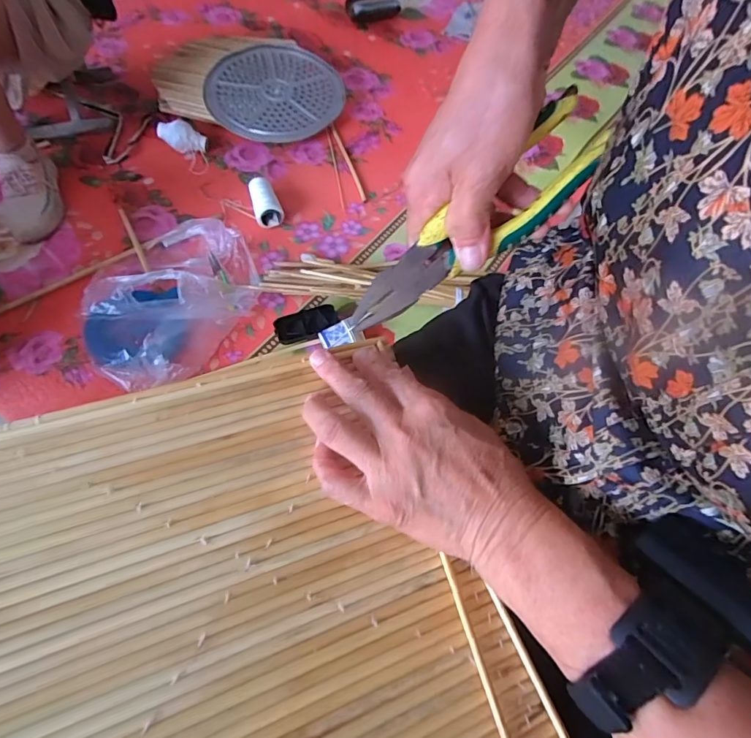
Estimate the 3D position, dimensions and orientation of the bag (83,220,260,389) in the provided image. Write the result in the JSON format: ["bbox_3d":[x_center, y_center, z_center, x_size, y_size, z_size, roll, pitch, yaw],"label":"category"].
[{"bbox_3d":[-0.341,-0.139,0.746,0.265,0.114,0.327,-11,62,-6],"label":"bag"}]

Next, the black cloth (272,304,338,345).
[{"bbox_3d":[-0.119,-0.078,0.775,0.107,0.014,0.055,-21,63,-11],"label":"black cloth"}]

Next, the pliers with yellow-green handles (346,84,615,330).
[{"bbox_3d":[0.061,-0.084,0.289,0.184,0.020,0.047,-42,90,16],"label":"pliers with yellow-green handles"}]

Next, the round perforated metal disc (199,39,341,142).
[{"bbox_3d":[-0.234,-0.676,1.083,0.304,0.021,0.337,26,62,6],"label":"round perforated metal disc"}]

